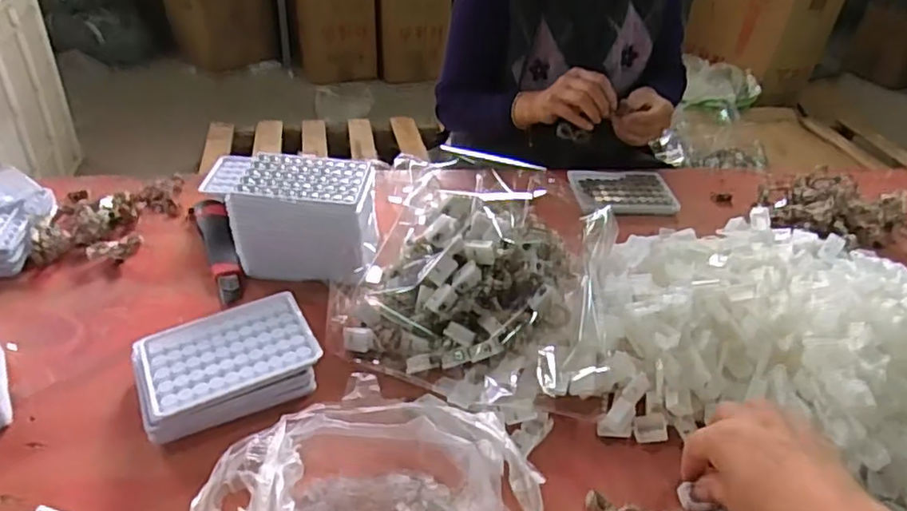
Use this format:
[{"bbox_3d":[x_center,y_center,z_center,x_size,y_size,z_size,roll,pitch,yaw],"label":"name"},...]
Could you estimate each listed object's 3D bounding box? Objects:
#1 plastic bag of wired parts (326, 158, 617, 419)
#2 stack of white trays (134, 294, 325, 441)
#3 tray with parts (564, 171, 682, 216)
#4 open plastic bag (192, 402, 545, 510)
[{"bbox_3d":[0.022,0.020,0.560,0.263,0.142,0.182,8,35,7],"label":"plastic bag of wired parts"},{"bbox_3d":[-0.188,0.091,0.527,0.139,0.043,0.098,-16,39,-25],"label":"stack of white trays"},{"bbox_3d":[0.224,-0.085,0.835,0.130,0.020,0.084,1,35,-4],"label":"tray with parts"},{"bbox_3d":[-0.056,0.161,0.418,0.214,0.052,0.155,-6,36,-13],"label":"open plastic bag"}]

